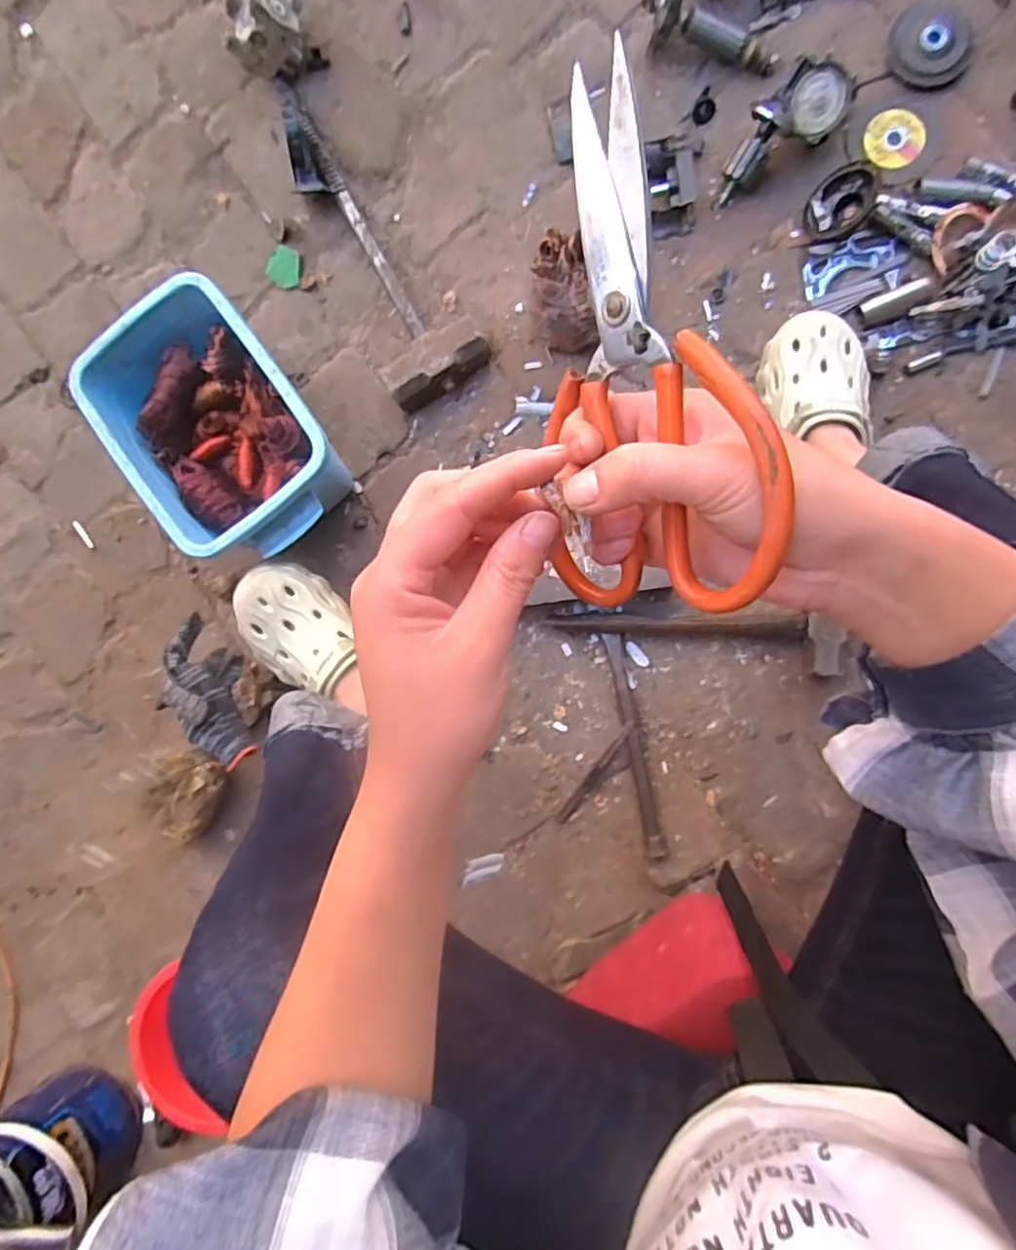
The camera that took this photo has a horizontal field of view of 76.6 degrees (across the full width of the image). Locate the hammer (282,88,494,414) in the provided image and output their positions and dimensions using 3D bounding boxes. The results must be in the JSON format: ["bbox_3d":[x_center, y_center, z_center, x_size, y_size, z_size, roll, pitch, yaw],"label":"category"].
[{"bbox_3d":[-0.190,-0.467,0.788,0.120,0.059,0.430,-34,88,2],"label":"hammer"}]

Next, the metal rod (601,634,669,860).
[{"bbox_3d":[0.156,0.149,0.786,0.023,0.021,0.278,-12,89,6],"label":"metal rod"}]

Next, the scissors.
[{"bbox_3d":[0.053,-0.100,0.237,0.010,0.106,0.191,-16,109,-36],"label":"scissors"}]

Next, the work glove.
[{"bbox_3d":[-0.327,0.070,0.694,0.061,0.074,0.175,-27,71,2],"label":"work glove"}]

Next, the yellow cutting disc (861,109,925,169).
[{"bbox_3d":[0.436,-0.549,0.726,0.059,0.006,0.063,-15,93,19],"label":"yellow cutting disc"}]

